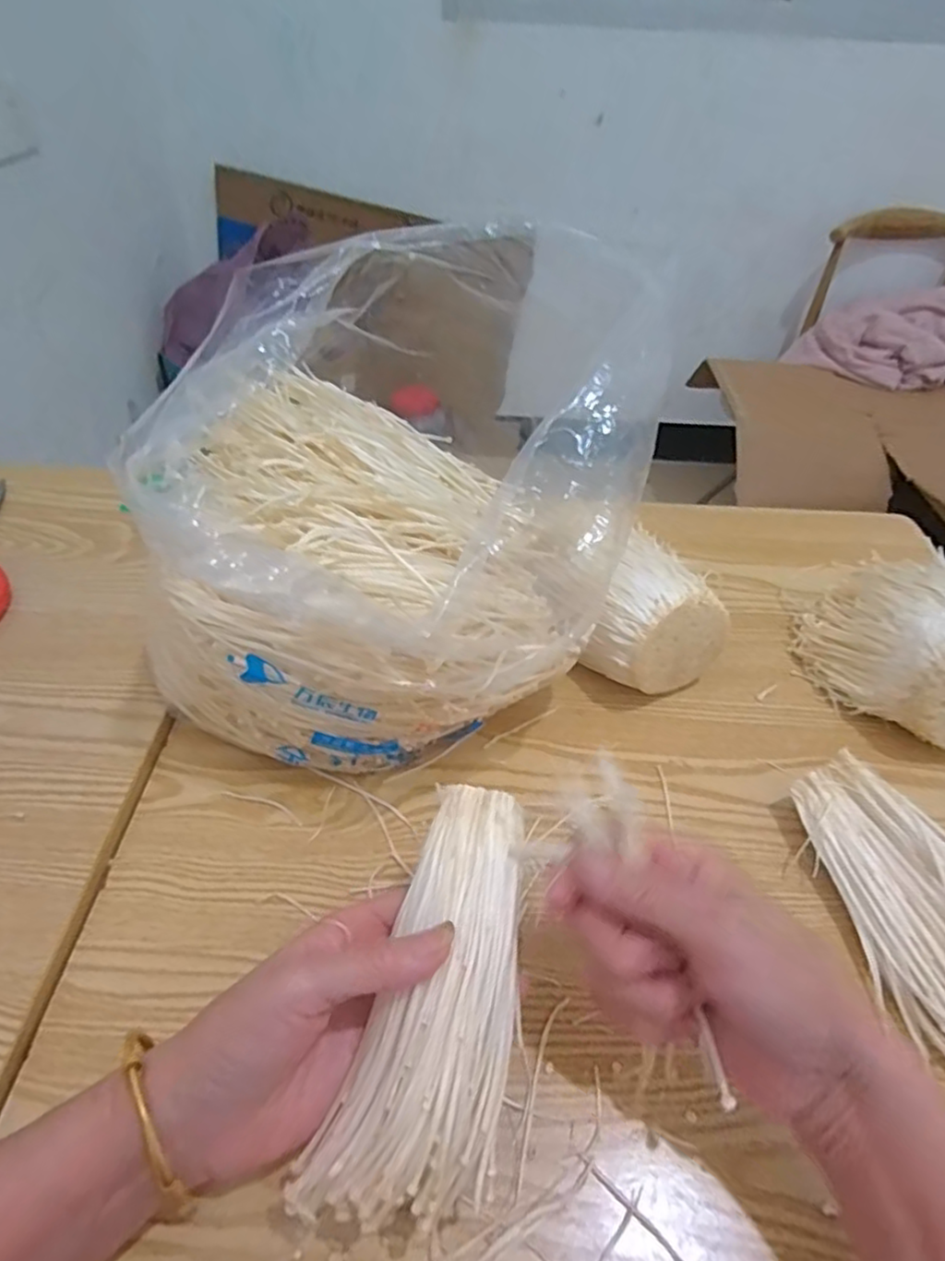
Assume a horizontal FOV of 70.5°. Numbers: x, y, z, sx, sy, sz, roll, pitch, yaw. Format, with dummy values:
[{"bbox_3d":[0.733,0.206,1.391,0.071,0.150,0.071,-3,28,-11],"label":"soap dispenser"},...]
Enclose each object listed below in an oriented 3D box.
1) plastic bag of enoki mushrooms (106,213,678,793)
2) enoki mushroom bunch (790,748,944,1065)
[{"bbox_3d":[-0.051,-0.050,0.374,0.210,0.241,0.216,30,50,24],"label":"plastic bag of enoki mushrooms"},{"bbox_3d":[0.221,0.140,0.335,0.071,0.044,0.153,-17,48,-20],"label":"enoki mushroom bunch"}]

